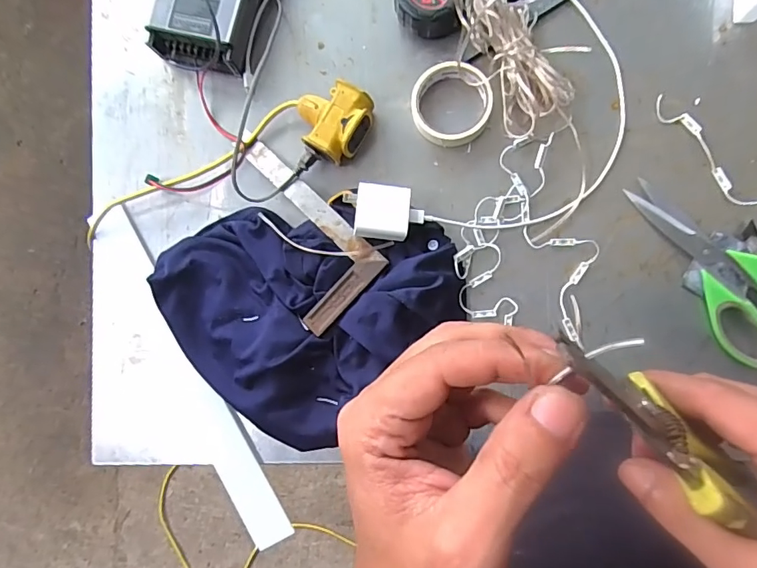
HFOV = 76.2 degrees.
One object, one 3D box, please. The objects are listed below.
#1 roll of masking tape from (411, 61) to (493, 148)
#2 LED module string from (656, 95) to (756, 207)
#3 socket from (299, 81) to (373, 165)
[{"bbox_3d":[0.082,-0.201,0.546,0.091,0.027,0.087,-1,85,6],"label":"roll of masking tape"},{"bbox_3d":[0.408,-0.117,0.509,0.256,0.011,0.077,26,88,8],"label":"LED module string"},{"bbox_3d":[-0.052,-0.188,0.556,0.080,0.045,0.084,34,90,8],"label":"socket"}]

